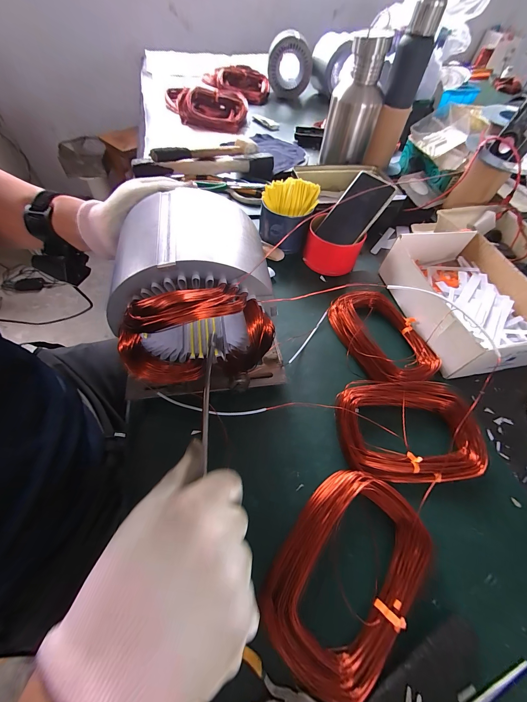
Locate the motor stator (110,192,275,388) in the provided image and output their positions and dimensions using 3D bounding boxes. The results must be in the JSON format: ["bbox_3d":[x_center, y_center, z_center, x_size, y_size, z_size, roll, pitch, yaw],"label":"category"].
[{"bbox_3d":[-0.071,-0.058,0.283,0.139,0.146,0.139,-9,59,-10],"label":"motor stator"}]

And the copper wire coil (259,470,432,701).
[{"bbox_3d":[0.081,0.210,0.258,0.119,0.024,0.175,37,62,18],"label":"copper wire coil"}]

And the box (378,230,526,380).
[{"bbox_3d":[0.337,-0.091,0.453,0.197,0.071,0.249,-11,59,-11],"label":"box"}]

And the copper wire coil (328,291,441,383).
[{"bbox_3d":[0.186,-0.025,0.421,0.120,0.029,0.170,-13,60,-12],"label":"copper wire coil"}]

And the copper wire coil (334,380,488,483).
[{"bbox_3d":[0.184,0.100,0.345,0.184,0.029,0.120,3,58,-3],"label":"copper wire coil"}]

